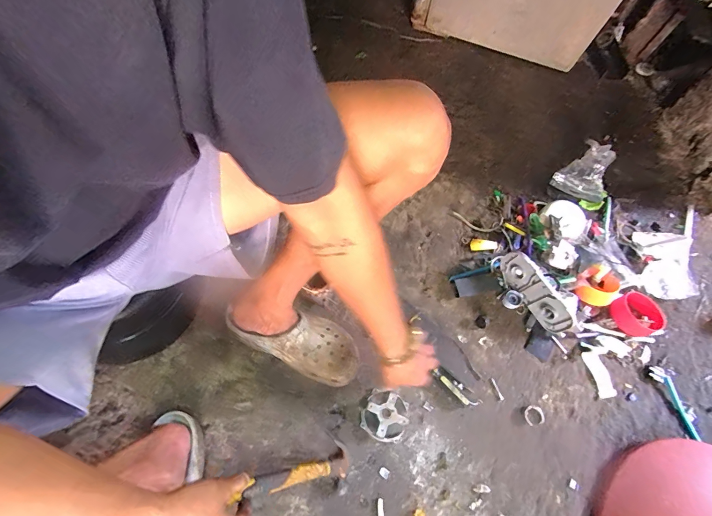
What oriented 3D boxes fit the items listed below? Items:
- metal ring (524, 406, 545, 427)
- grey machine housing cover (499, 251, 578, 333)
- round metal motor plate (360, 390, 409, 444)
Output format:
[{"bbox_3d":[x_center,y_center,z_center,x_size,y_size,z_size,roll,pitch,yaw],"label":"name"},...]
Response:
[{"bbox_3d":[0.340,0.301,0.663,0.038,0.004,0.034,-12,66,-10],"label":"metal ring"},{"bbox_3d":[0.387,0.068,0.741,0.053,0.091,0.188,-30,68,-18],"label":"grey machine housing cover"},{"bbox_3d":[0.054,0.291,0.641,0.082,0.032,0.083,2,65,-4],"label":"round metal motor plate"}]

